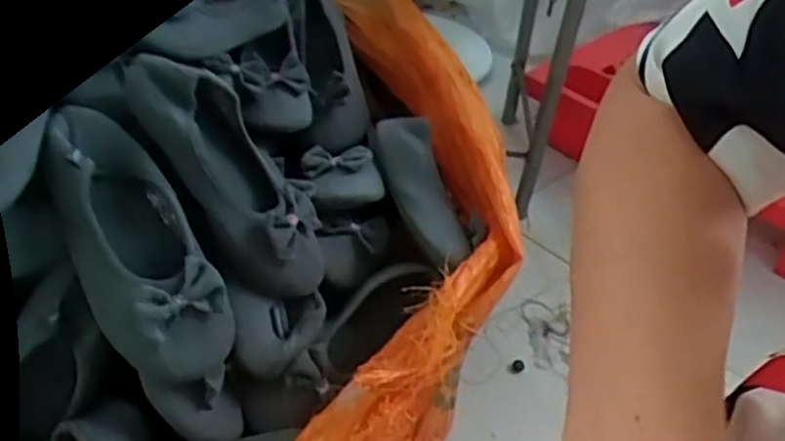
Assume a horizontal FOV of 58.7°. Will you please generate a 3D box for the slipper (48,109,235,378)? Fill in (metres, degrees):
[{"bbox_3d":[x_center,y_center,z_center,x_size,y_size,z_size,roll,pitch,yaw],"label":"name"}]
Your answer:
[{"bbox_3d":[-0.206,0.021,0.565,0.094,0.065,0.233,-23,83,-30],"label":"slipper"}]

